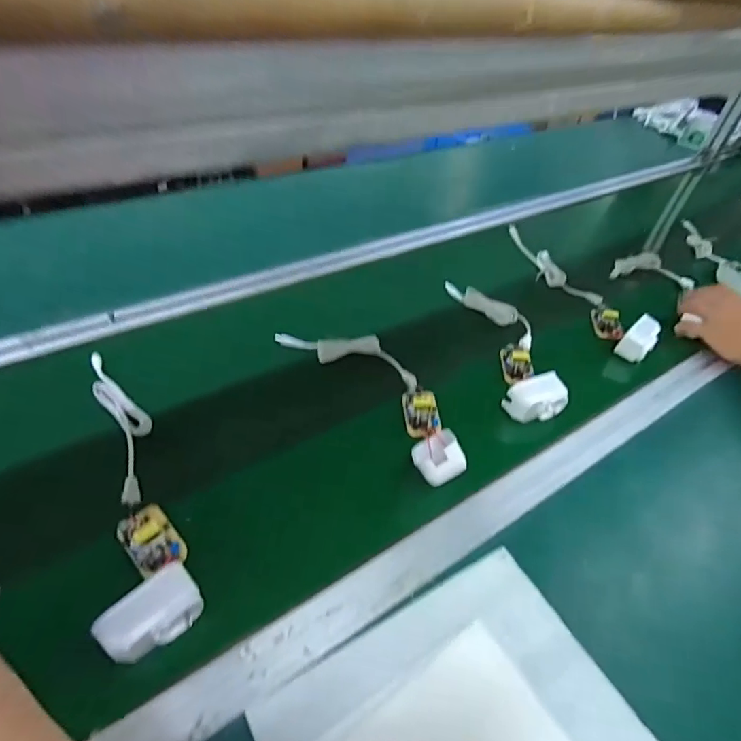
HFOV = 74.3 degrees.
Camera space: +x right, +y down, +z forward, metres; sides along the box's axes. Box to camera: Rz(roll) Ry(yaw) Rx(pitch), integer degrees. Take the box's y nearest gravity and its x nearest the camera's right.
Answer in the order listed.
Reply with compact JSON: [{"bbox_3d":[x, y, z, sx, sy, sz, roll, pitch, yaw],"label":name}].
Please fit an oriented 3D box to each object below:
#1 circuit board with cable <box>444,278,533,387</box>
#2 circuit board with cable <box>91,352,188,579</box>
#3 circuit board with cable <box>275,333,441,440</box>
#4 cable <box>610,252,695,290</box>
[{"bbox_3d":[0.182,-0.064,0.680,0.076,0.022,0.201,-8,47,-16],"label":"circuit board with cable"},{"bbox_3d":[-0.234,0.070,0.474,0.044,0.024,0.274,-17,50,-23],"label":"circuit board with cable"},{"bbox_3d":[-0.002,-0.004,0.591,0.224,0.018,0.085,33,49,23],"label":"circuit board with cable"},{"bbox_3d":[0.484,-0.178,0.850,0.138,0.028,0.062,8,44,-1],"label":"cable"}]

